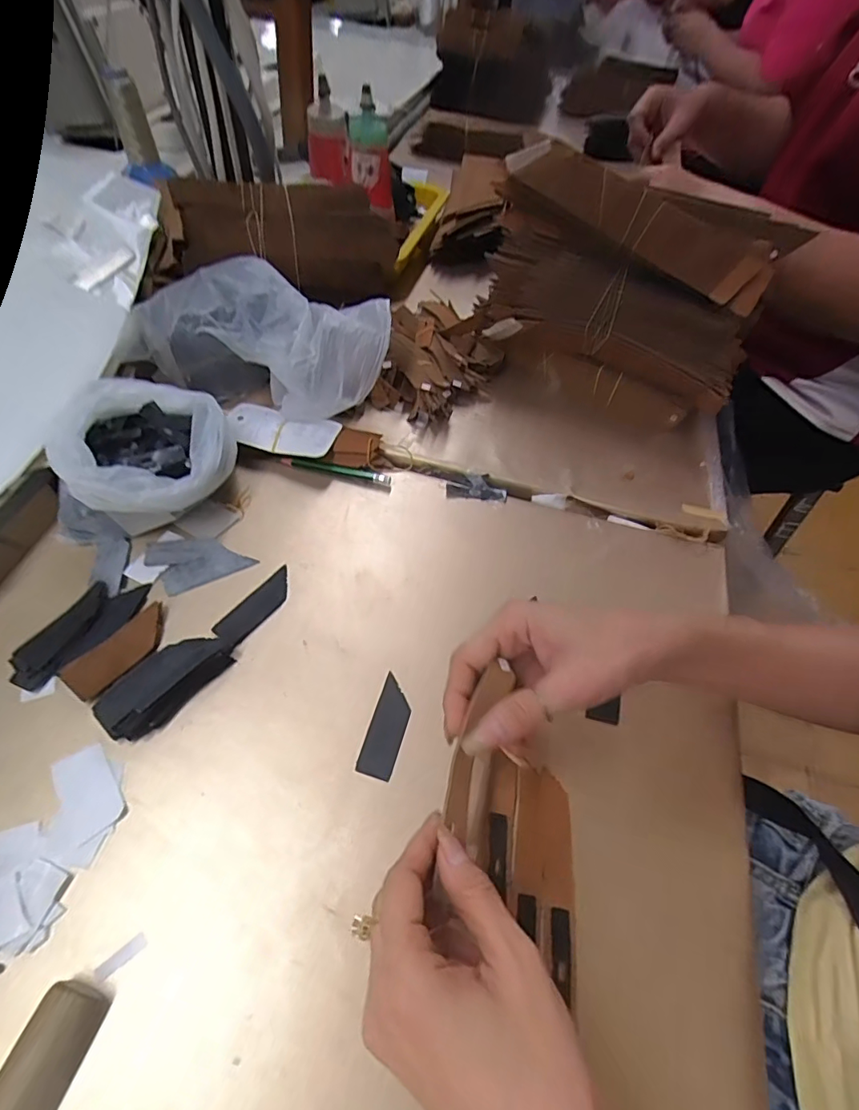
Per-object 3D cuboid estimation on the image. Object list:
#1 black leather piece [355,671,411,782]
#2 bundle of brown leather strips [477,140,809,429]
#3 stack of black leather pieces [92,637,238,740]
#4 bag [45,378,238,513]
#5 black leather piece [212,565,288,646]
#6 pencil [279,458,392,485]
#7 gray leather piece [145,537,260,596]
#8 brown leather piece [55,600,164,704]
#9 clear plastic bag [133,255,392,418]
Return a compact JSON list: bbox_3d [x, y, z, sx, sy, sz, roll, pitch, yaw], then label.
[{"bbox_3d":[-0.027,0.110,0.331,0.023,0.004,0.063,16,54,6],"label":"black leather piece"},{"bbox_3d":[0.182,-0.260,0.505,0.254,0.183,0.134,21,55,9],"label":"bundle of brown leather strips"},{"bbox_3d":[-0.166,0.080,0.325,0.039,0.021,0.078,35,59,18],"label":"stack of black leather pieces"},{"bbox_3d":[-0.211,-0.071,0.395,0.110,0.076,0.117,-3,55,-8],"label":"bag"},{"bbox_3d":[-0.124,0.036,0.373,0.023,0.004,0.067,33,58,17],"label":"black leather piece"},{"bbox_3d":[-0.082,-0.075,0.454,0.097,0.011,0.009,12,54,3],"label":"pencil"},{"bbox_3d":[-0.176,0.001,0.392,0.068,0.004,0.051,-23,60,-20],"label":"gray leather piece"},{"bbox_3d":[-0.202,0.063,0.339,0.031,0.008,0.069,33,58,17],"label":"brown leather piece"},{"bbox_3d":[-0.141,-0.188,0.476,0.210,0.095,0.117,16,54,6],"label":"clear plastic bag"}]

